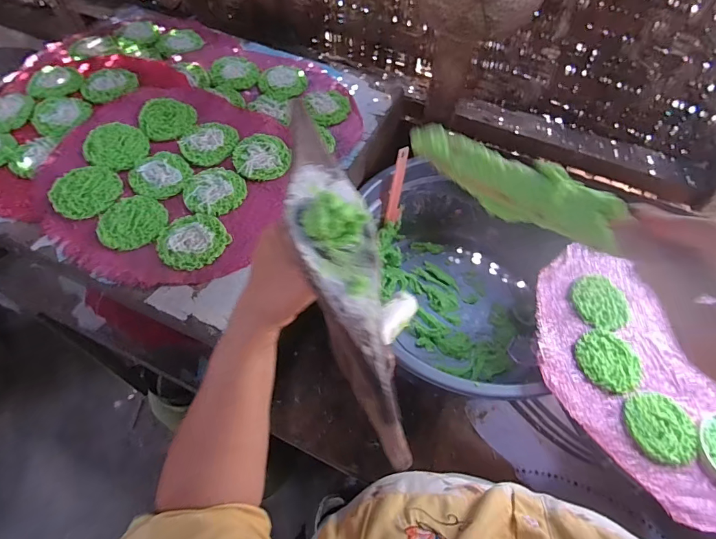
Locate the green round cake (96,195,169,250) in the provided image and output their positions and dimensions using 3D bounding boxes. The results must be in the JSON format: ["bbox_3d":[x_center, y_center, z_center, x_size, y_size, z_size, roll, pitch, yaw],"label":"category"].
[{"bbox_3d":[-0.282,-0.059,0.507,0.076,0.008,0.082,2,57,-2],"label":"green round cake"}]

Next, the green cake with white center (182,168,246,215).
[{"bbox_3d":[-0.193,-0.106,0.545,0.078,0.008,0.079,2,57,-2],"label":"green cake with white center"}]

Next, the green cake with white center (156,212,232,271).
[{"bbox_3d":[-0.203,-0.037,0.497,0.080,0.010,0.078,2,57,-2],"label":"green cake with white center"}]

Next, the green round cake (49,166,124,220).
[{"bbox_3d":[-0.348,-0.101,0.520,0.080,0.016,0.075,2,57,-2],"label":"green round cake"}]

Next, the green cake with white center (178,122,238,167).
[{"bbox_3d":[-0.211,-0.181,0.583,0.080,0.016,0.069,-35,65,-22],"label":"green cake with white center"}]

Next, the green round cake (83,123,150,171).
[{"bbox_3d":[-0.339,-0.173,0.569,0.075,0.005,0.078,6,65,-14],"label":"green round cake"}]

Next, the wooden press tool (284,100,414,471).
[{"bbox_3d":[-0.011,-0.013,0.273,0.057,0.033,0.264,-11,64,-10],"label":"wooden press tool"}]

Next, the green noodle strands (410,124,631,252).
[{"bbox_3d":[0.087,-0.045,0.225,0.128,0.030,0.022,21,57,-11],"label":"green noodle strands"}]

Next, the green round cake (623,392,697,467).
[{"bbox_3d":[0.345,0.179,0.461,0.077,0.007,0.077,2,57,-2],"label":"green round cake"}]

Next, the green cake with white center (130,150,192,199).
[{"bbox_3d":[-0.268,-0.129,0.552,0.068,0.013,0.075,38,63,19],"label":"green cake with white center"}]

